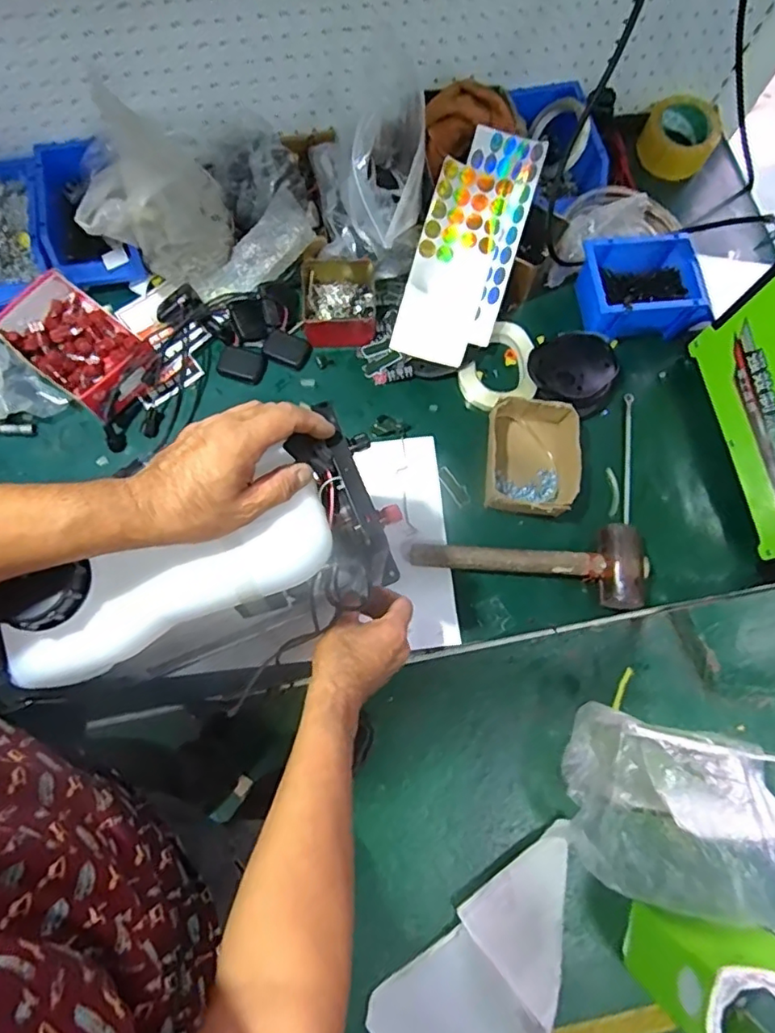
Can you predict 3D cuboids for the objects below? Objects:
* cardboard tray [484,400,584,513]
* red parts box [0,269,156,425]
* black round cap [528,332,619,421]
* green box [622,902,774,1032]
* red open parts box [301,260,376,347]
[{"bbox_3d":[0.182,-0.071,0.714,0.116,0.050,0.142,7,75,0],"label":"cardboard tray"},{"bbox_3d":[-0.396,-0.221,0.727,0.192,0.055,0.116,38,77,8],"label":"red parts box"},{"bbox_3d":[0.246,-0.192,0.750,0.112,0.040,0.104,0,75,-2],"label":"black round cap"},{"bbox_3d":[0.653,0.891,1.083,0.257,0.329,0.208,16,75,2],"label":"green box"},{"bbox_3d":[-0.068,-0.294,0.774,0.101,0.035,0.121,0,75,-2],"label":"red open parts box"}]

